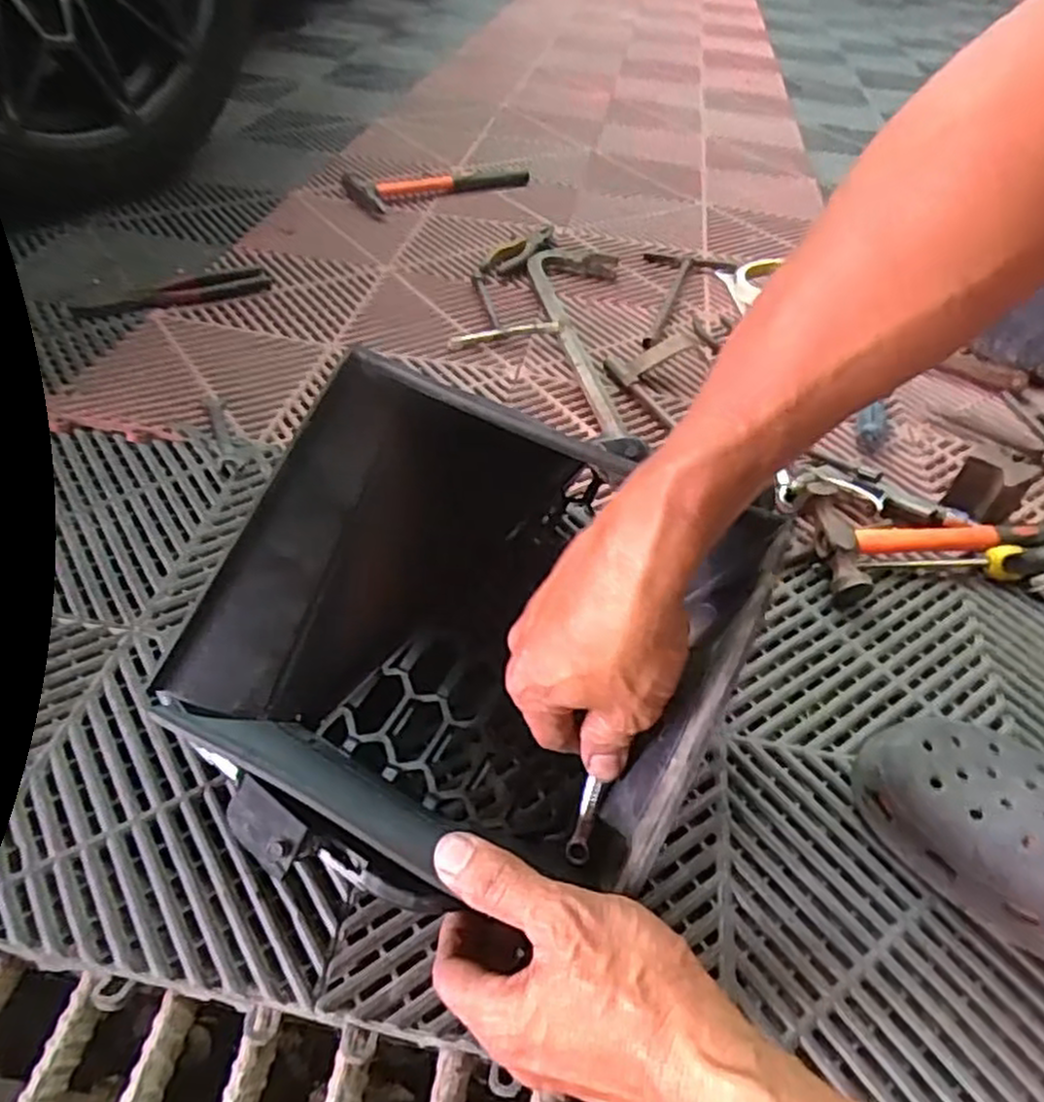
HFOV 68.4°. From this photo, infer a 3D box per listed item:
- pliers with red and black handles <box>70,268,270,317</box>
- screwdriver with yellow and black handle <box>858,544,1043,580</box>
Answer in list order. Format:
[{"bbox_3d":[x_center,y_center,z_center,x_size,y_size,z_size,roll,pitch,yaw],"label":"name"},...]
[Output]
[{"bbox_3d":[-0.403,-0.303,0.893,0.214,0.013,0.062,-25,52,-28],"label":"pliers with red and black handles"},{"bbox_3d":[0.381,0.011,0.611,0.201,0.030,0.028,2,44,-4],"label":"screwdriver with yellow and black handle"}]

